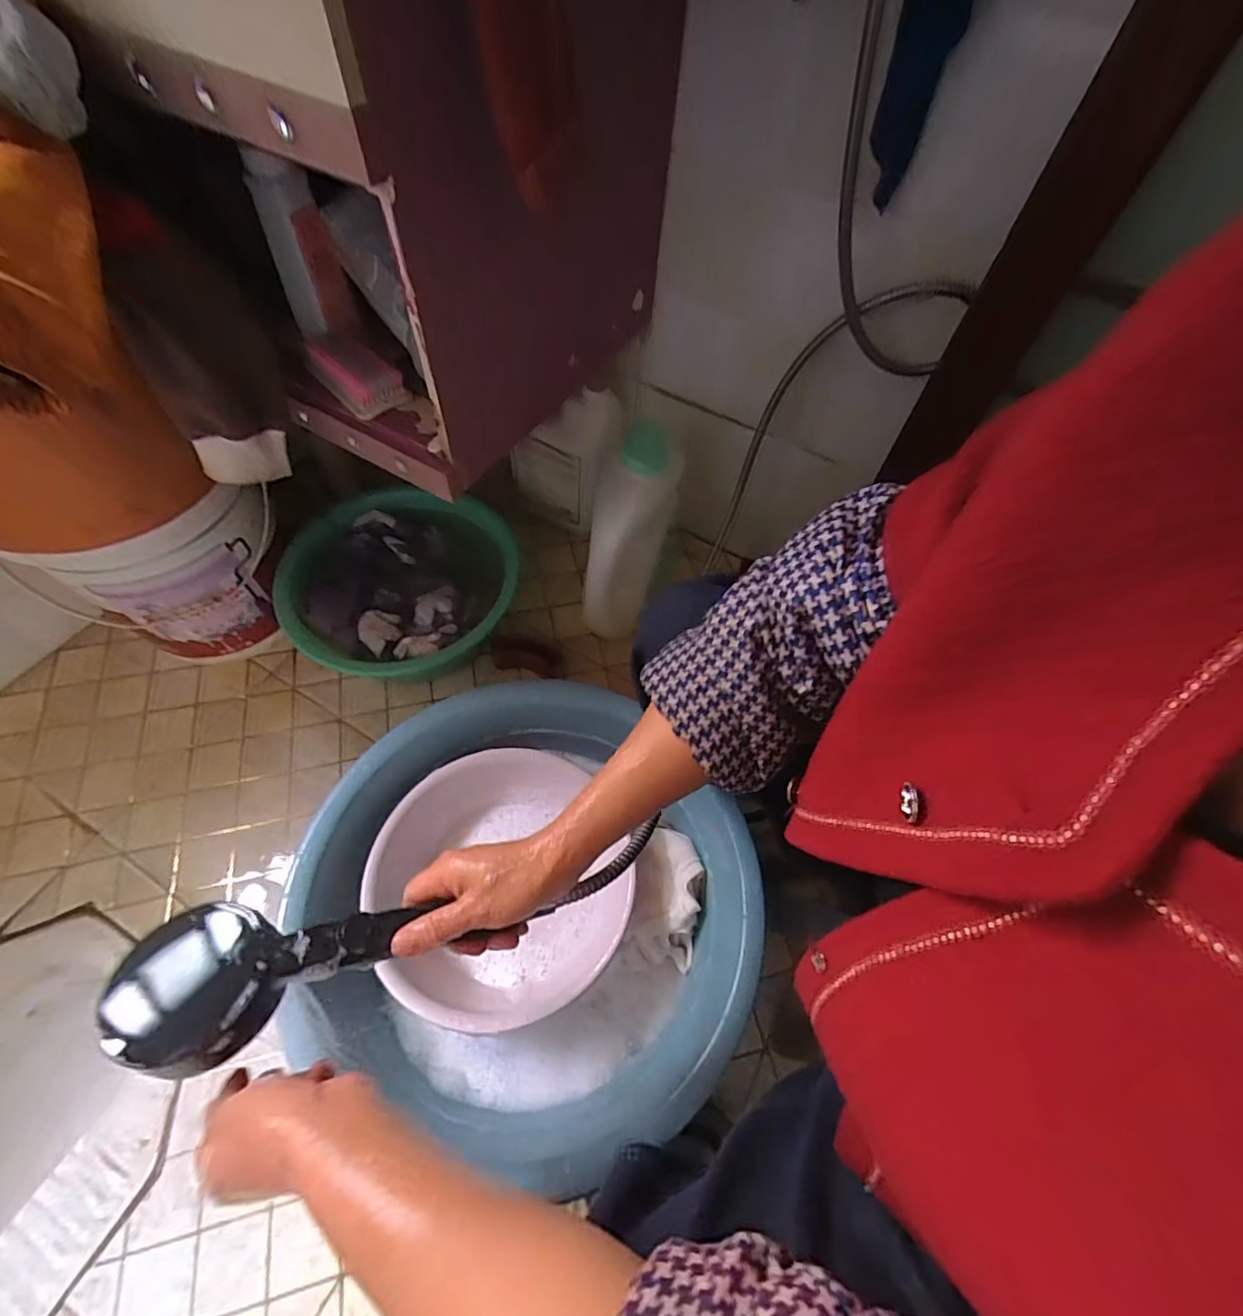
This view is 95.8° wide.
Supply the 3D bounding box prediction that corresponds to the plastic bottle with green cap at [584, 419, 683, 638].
[{"bbox_3d":[0.011,-0.170,0.824,0.098,0.329,0.096,19,30,10],"label":"plastic bottle with green cap"}]

